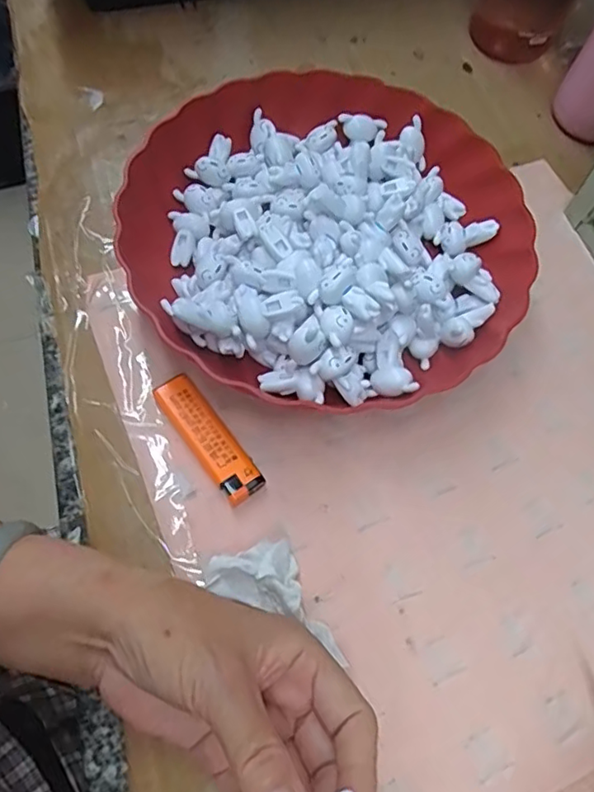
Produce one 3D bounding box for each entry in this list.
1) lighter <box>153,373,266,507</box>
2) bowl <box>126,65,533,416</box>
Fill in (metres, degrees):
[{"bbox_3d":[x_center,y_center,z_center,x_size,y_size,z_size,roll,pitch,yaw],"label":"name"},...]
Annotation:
[{"bbox_3d":[-0.050,0.023,0.319,0.023,0.014,0.078,-35,71,-16],"label":"lighter"},{"bbox_3d":[0.022,-0.100,0.363,0.243,0.062,0.239,0,65,-1],"label":"bowl"}]

